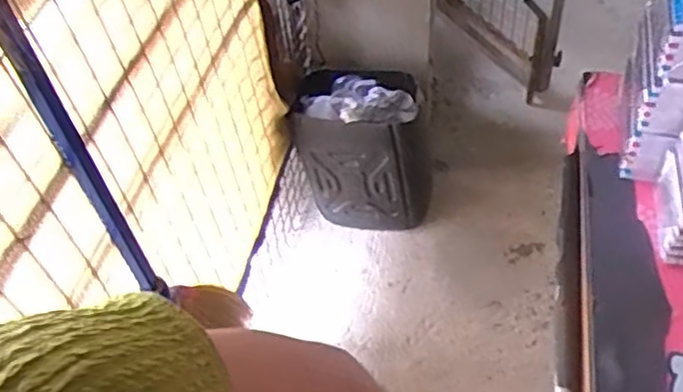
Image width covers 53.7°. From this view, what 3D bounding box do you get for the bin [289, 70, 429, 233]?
[{"bbox_3d":[0.055,-0.099,1.632,0.306,0.360,0.226,3,49,9],"label":"bin"}]

